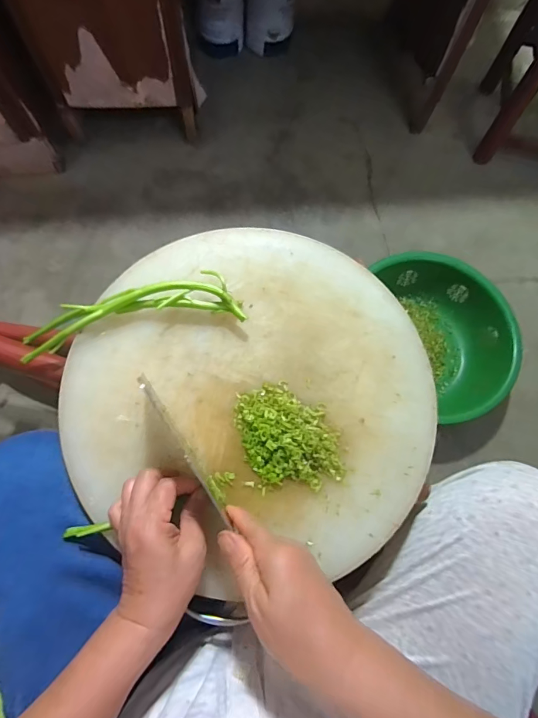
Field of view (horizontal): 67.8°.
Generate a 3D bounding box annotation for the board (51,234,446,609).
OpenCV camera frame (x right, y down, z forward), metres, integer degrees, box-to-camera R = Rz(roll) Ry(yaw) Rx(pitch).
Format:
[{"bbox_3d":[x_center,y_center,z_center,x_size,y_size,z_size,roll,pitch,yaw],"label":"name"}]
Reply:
[{"bbox_3d":[-0.011,0.029,0.407,0.353,0.022,0.340,0,73,-2],"label":"board"}]

